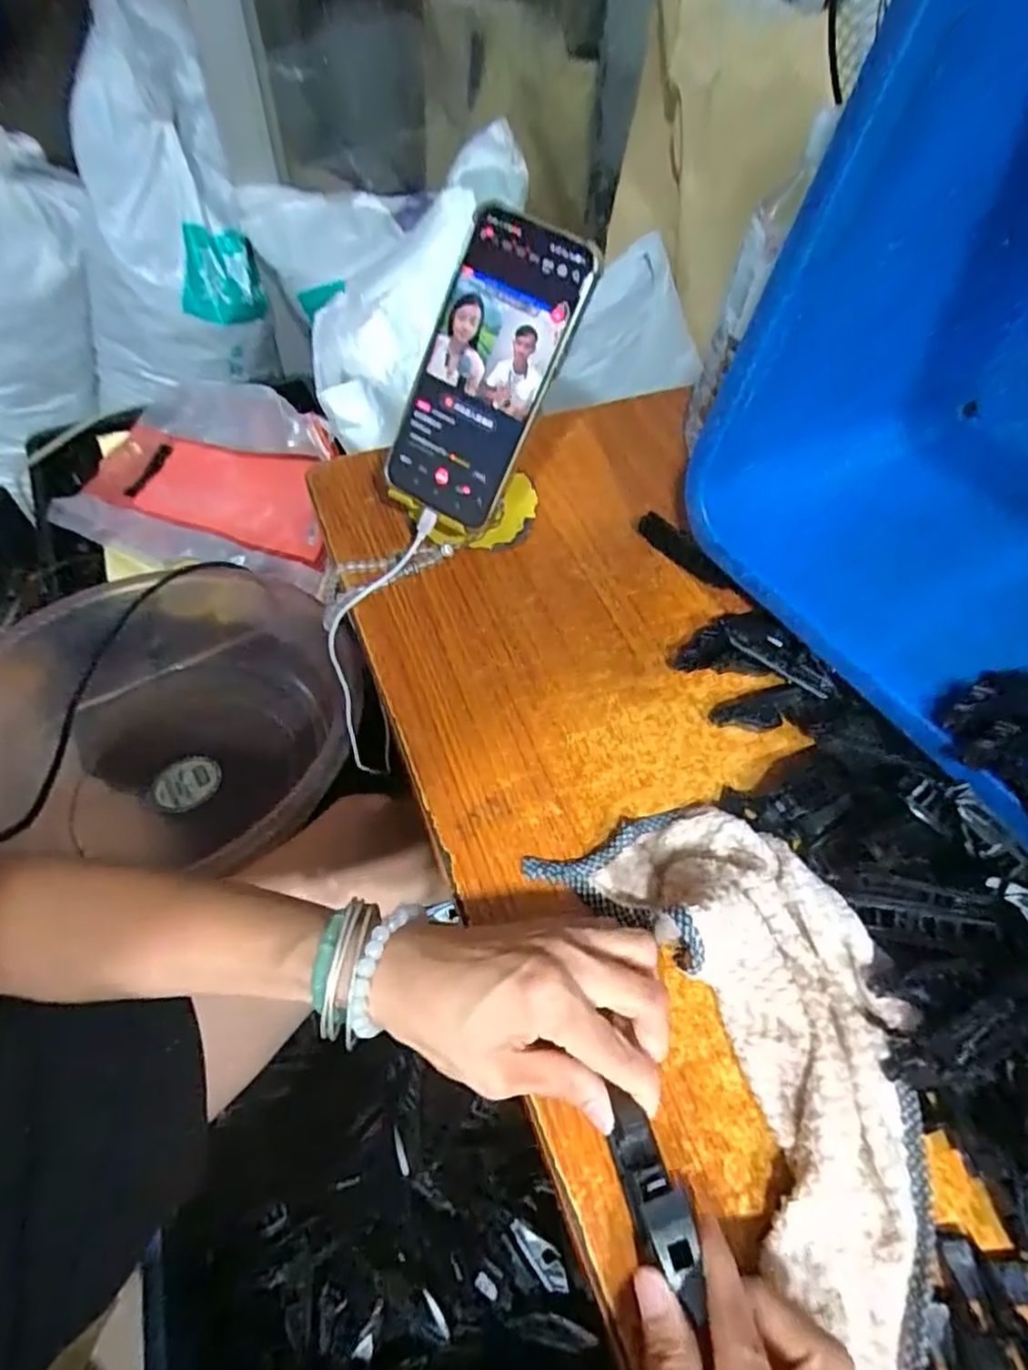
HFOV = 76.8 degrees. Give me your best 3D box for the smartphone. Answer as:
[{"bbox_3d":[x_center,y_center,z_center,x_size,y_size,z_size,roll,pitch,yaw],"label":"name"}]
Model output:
[{"bbox_3d":[-0.018,-0.187,0.392,0.083,0.170,0.016,34,21,14],"label":"smartphone"}]

